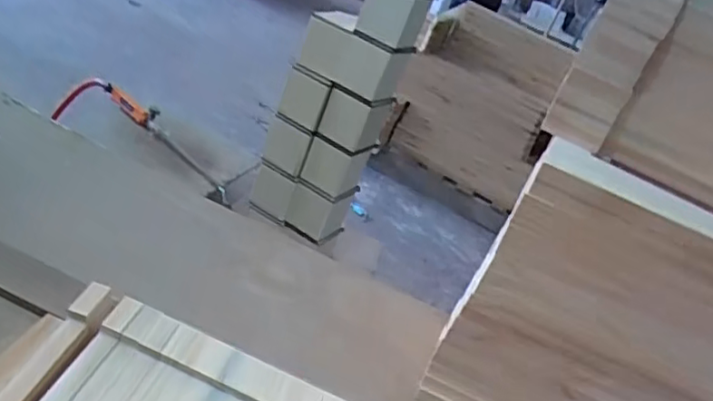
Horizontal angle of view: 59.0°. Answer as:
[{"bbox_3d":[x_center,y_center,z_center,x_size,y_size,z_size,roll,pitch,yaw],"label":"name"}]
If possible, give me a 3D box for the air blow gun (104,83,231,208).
[{"bbox_3d":[-0.354,-0.108,1.190,0.327,0.028,0.054,43,43,9],"label":"air blow gun"}]

